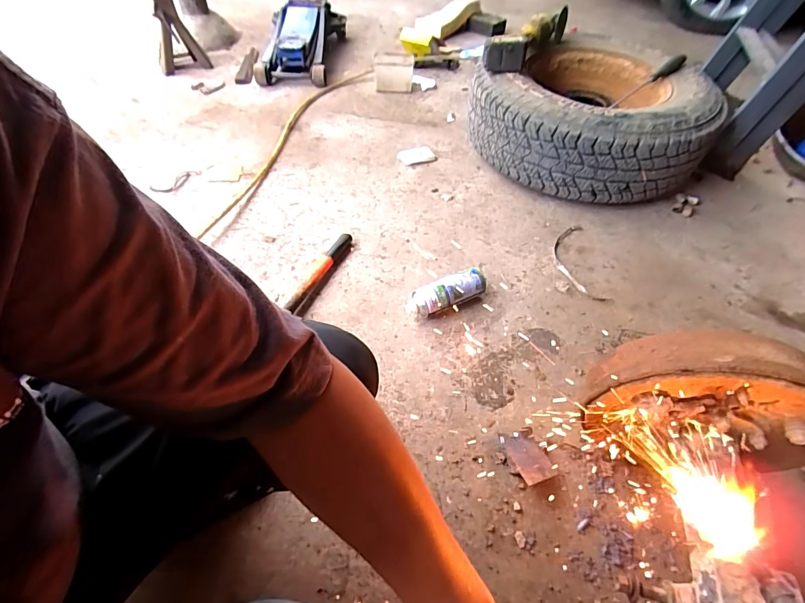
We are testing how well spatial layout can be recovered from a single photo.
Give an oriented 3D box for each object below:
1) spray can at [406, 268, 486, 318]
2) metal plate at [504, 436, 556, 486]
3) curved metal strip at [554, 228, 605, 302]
[{"bbox_3d":[0.099,-0.014,0.894,0.186,0.065,0.064,-22,55,-17],"label":"spray can"},{"bbox_3d":[0.216,0.268,0.692,0.054,0.011,0.086,-20,48,-11],"label":"metal plate"},{"bbox_3d":[0.435,-0.104,1.017,0.097,0.012,0.254,1,51,0],"label":"curved metal strip"}]

